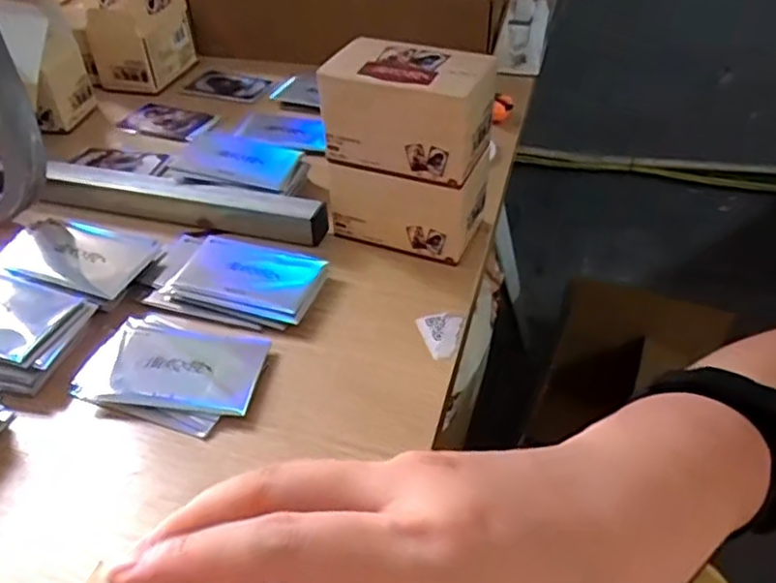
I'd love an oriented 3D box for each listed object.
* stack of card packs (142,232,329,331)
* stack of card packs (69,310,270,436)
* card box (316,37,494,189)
[{"bbox_3d":[-0.107,-0.009,0.450,0.117,0.014,0.075,8,42,13],"label":"stack of card packs"},{"bbox_3d":[-0.127,0.044,0.390,0.105,0.009,0.075,12,43,17],"label":"stack of card packs"},{"bbox_3d":[0.014,-0.121,0.433,0.100,0.066,0.058,17,44,20],"label":"card box"}]

